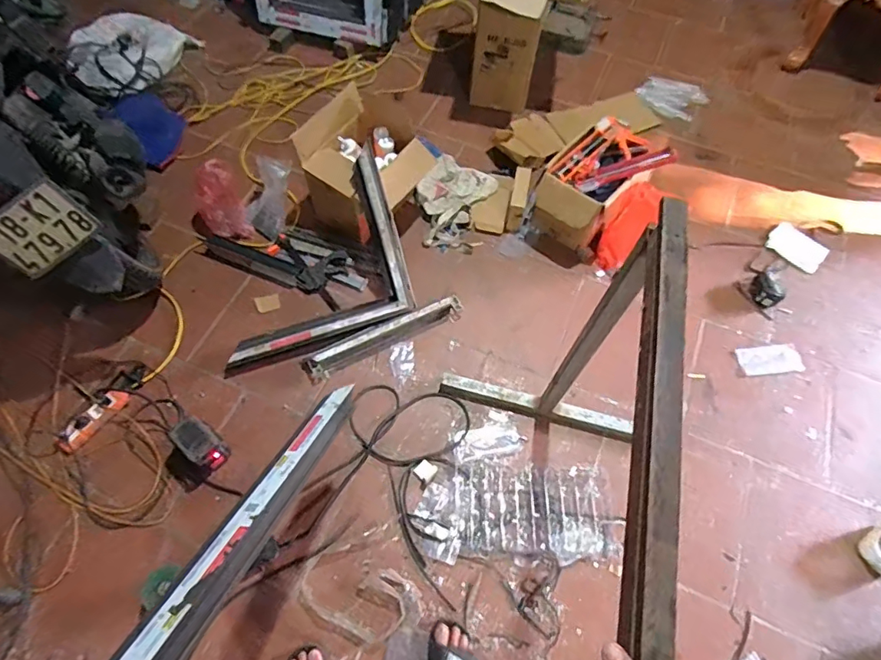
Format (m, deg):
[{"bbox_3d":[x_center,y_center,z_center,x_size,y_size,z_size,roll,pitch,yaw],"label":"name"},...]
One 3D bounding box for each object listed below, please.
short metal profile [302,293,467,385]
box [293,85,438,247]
[{"bbox_3d":[-0.164,0.021,1.564,0.523,0.046,0.088,-24,66,-13],"label":"short metal profile"},{"bbox_3d":[-0.249,-0.529,1.696,0.317,0.315,0.400,42,69,17],"label":"box"}]

